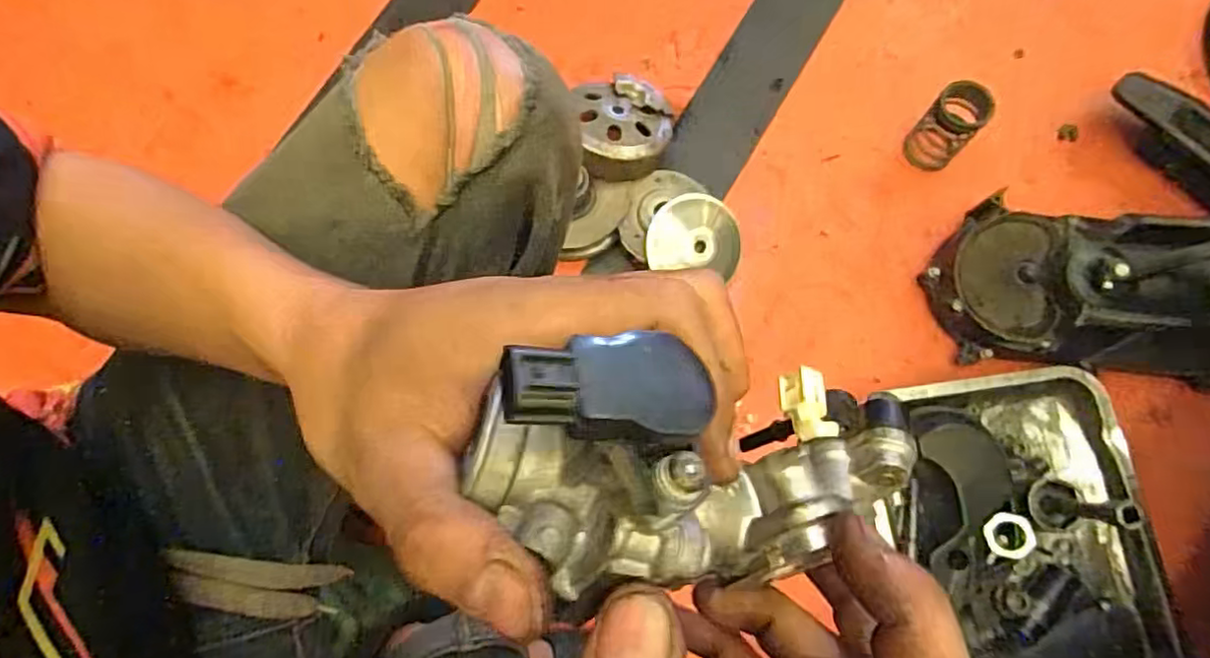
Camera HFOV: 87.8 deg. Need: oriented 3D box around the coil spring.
[{"bbox_3d":[0.384,-0.226,0.710,0.057,0.098,0.050,35,79,10],"label":"coil spring"}]

